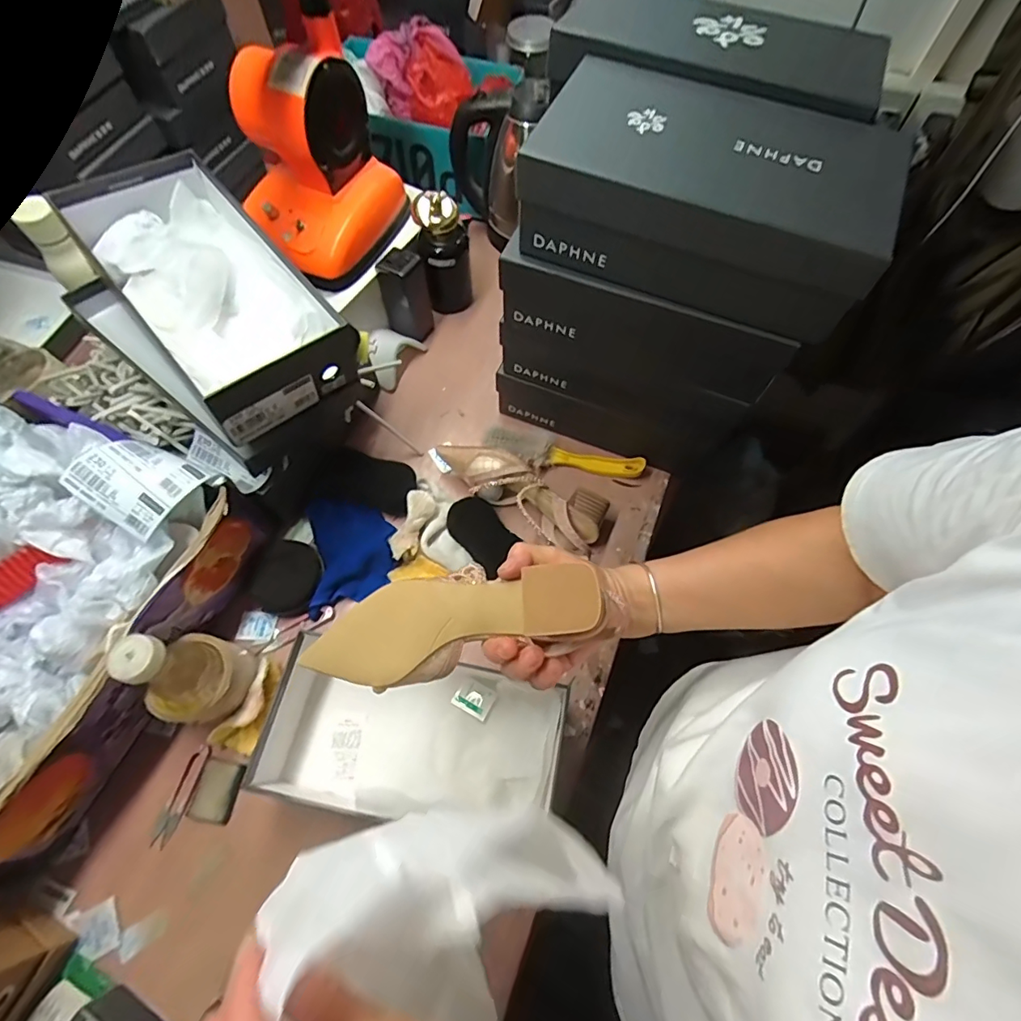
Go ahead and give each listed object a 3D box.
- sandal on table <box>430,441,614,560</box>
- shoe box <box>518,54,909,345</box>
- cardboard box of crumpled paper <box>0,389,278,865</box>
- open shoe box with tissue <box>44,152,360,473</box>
[{"bbox_3d":[0.008,-0.035,0.672,0.253,0.067,0.086,32,69,12],"label":"sandal on table"},{"bbox_3d":[0.176,-0.282,0.456,0.296,0.098,0.165,22,67,8],"label":"shoe box"},{"bbox_3d":[-0.501,0.095,0.520,0.292,0.189,0.388,23,67,9],"label":"cardboard box of crumpled paper"},{"bbox_3d":[-0.330,-0.229,0.544,0.305,0.107,0.189,41,71,16],"label":"open shoe box with tissue"}]

